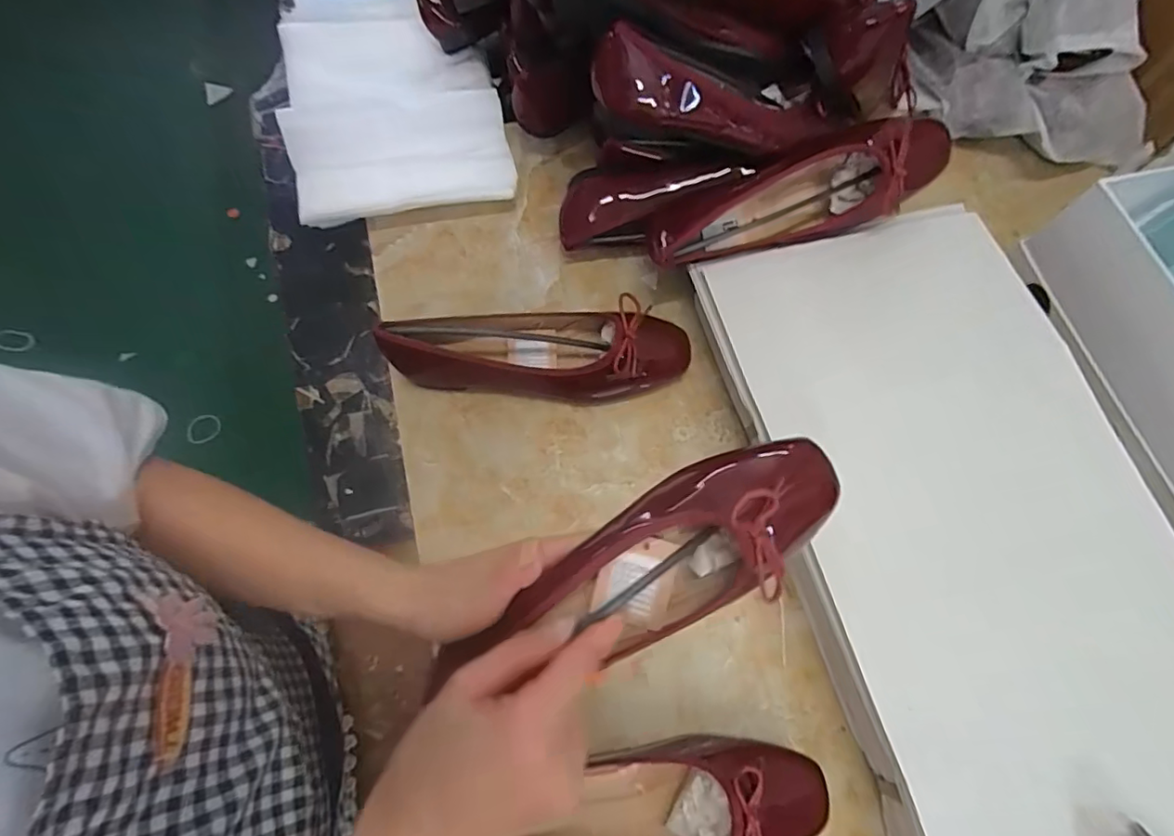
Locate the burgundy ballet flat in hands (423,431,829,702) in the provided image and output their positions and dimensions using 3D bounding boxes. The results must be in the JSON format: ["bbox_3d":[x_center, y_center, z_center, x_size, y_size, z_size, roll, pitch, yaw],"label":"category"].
[{"bbox_3d":[0.027,0.087,0.313,0.238,0.062,0.074,-28,72,1],"label":"burgundy ballet flat in hands"}]

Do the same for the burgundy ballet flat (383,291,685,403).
[{"bbox_3d":[-0.038,-0.056,0.481,0.255,0.067,0.083,-7,70,-4],"label":"burgundy ballet flat"}]

